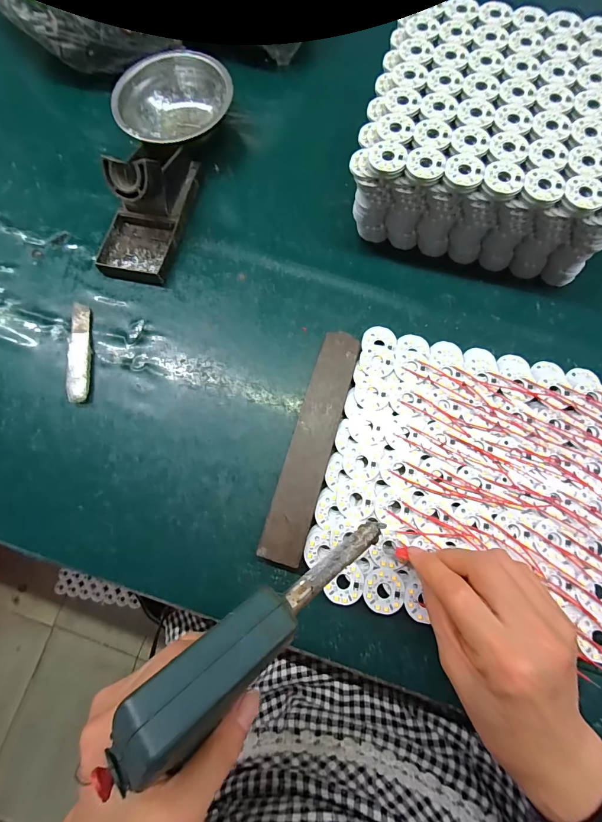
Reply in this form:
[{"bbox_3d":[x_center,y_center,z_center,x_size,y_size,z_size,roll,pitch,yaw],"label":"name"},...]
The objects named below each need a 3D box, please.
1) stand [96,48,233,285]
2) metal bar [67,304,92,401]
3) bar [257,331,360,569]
[{"bbox_3d":[-0.143,-0.266,0.376,0.121,0.064,0.266,3,74,2],"label":"stand"},{"bbox_3d":[-0.215,-0.059,0.344,0.019,0.004,0.106,-9,74,-1],"label":"metal bar"},{"bbox_3d":[0.011,0.025,0.302,0.034,0.017,0.198,16,76,6],"label":"bar"}]

